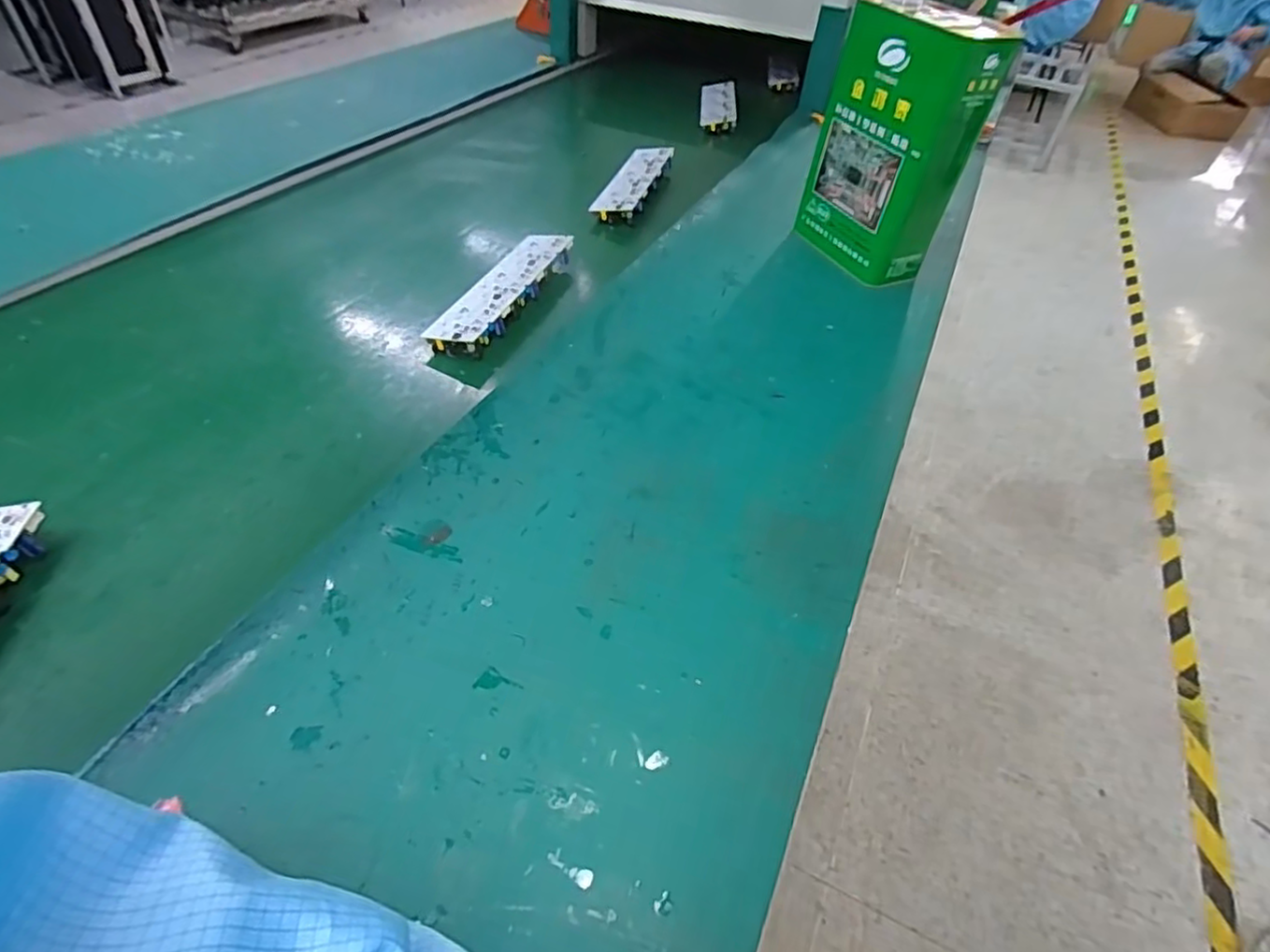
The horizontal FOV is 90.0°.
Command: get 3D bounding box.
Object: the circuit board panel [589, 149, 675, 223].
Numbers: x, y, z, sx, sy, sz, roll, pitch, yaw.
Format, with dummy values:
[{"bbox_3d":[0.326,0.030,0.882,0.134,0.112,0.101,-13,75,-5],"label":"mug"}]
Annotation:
[{"bbox_3d":[0.000,-0.427,0.924,0.062,0.025,0.227,14,47,9],"label":"circuit board panel"}]

